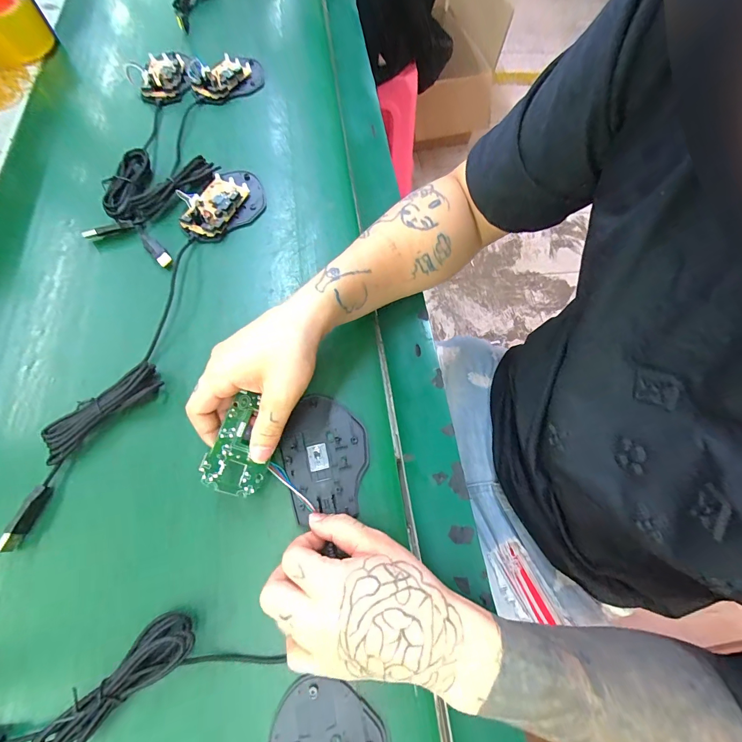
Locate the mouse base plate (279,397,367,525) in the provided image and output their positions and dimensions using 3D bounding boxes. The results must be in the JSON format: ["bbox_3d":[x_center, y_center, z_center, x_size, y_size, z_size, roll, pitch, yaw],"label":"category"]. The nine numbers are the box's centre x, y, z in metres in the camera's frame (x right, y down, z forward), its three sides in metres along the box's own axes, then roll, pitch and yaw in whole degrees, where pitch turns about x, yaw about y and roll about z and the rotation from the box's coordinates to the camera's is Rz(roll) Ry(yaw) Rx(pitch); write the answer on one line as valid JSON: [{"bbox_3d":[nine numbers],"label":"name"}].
[{"bbox_3d":[-0.039,0.070,0.306,0.070,0.007,0.100,-5,68,-5],"label":"mouse base plate"}]

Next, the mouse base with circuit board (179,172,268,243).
[{"bbox_3d":[-0.166,-0.191,0.401,0.073,0.017,0.106,37,71,12],"label":"mouse base with circuit board"}]

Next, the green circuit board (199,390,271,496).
[{"bbox_3d":[-0.099,0.057,0.281,0.046,0.004,0.074,23,62,-21],"label":"green circuit board"}]

